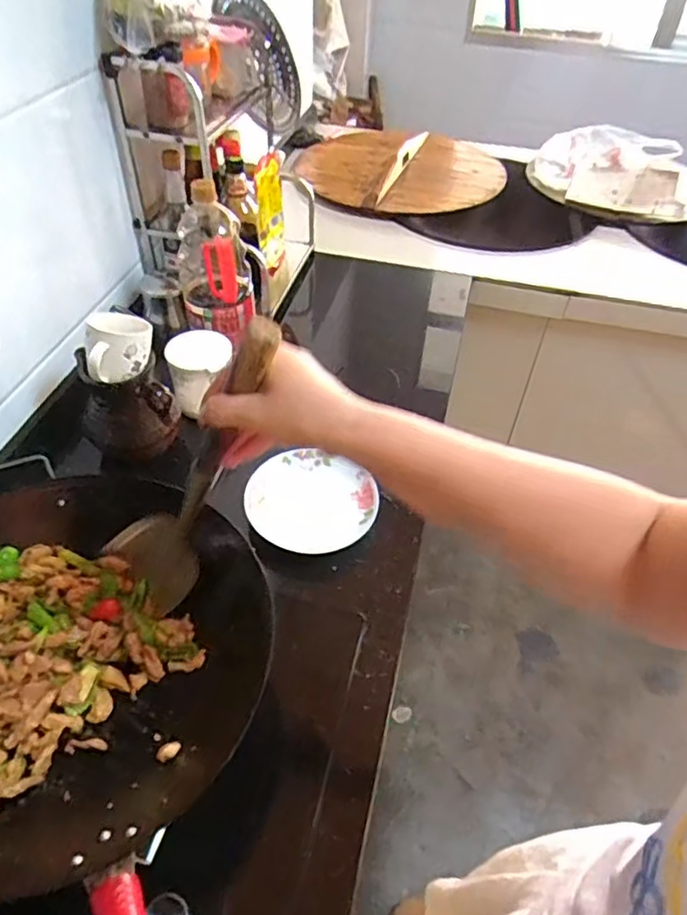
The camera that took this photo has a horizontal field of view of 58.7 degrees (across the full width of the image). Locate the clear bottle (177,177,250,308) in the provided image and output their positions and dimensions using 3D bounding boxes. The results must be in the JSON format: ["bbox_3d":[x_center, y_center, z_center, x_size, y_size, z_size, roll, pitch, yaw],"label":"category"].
[{"bbox_3d":[-0.207,-0.341,0.949,0.109,0.169,0.124,-5,47,-7],"label":"clear bottle"}]

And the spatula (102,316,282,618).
[{"bbox_3d":[-0.136,0.020,0.520,0.093,0.367,0.060,27,47,-8],"label":"spatula"}]

